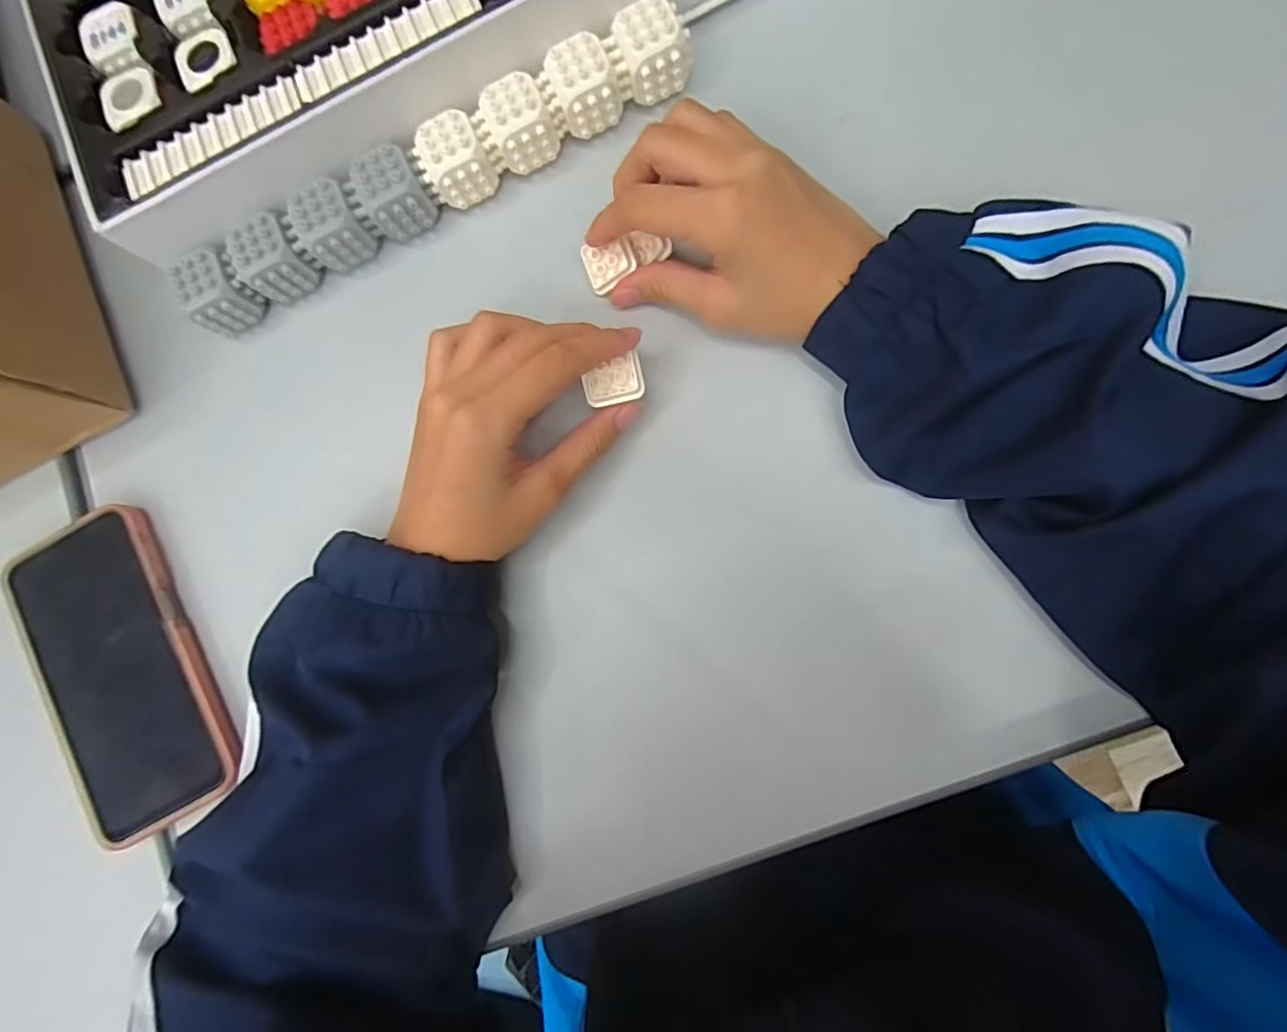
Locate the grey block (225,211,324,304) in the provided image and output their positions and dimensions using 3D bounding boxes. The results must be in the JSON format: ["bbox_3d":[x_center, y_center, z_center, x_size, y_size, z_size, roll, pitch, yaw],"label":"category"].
[{"bbox_3d":[-0.196,-0.135,0.317,0.031,0.032,0.027,-32,81,3],"label":"grey block"}]

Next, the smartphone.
[{"bbox_3d":[-0.279,0.082,0.315,0.085,0.011,0.166,-32,82,1],"label":"smartphone"}]

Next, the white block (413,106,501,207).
[{"bbox_3d":[-0.097,-0.185,0.307,0.035,0.028,0.034,-31,81,3],"label":"white block"}]

